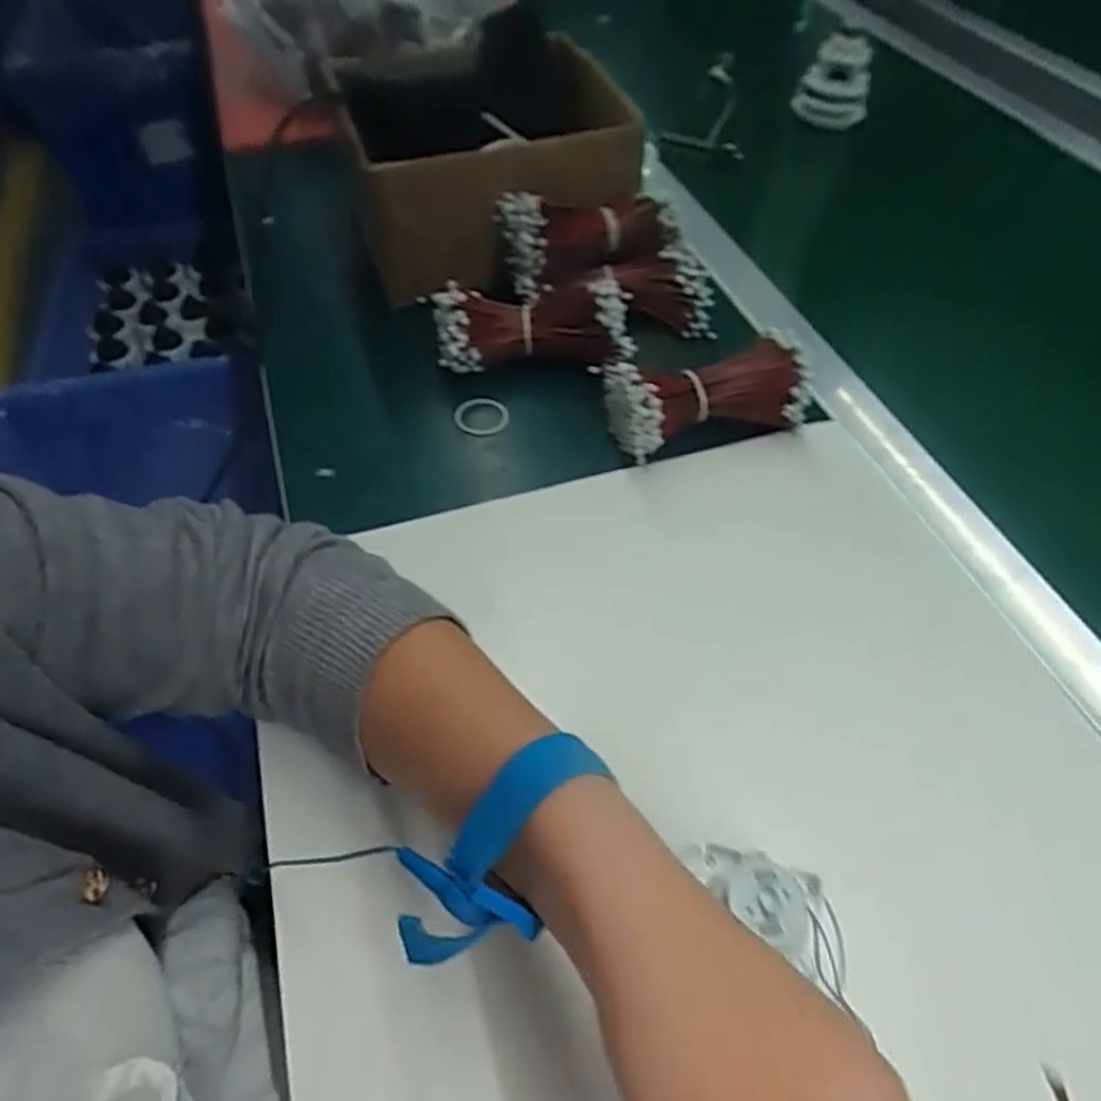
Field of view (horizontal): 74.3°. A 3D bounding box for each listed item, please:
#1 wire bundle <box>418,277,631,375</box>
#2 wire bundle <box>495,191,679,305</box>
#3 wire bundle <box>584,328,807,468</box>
[{"bbox_3d":[-0.014,-0.158,0.501,0.138,0.044,0.062,0,58,1],"label":"wire bundle"},{"bbox_3d":[0.029,-0.229,0.520,0.125,0.053,0.053,-14,58,-8],"label":"wire bundle"},{"bbox_3d":[0.097,-0.098,0.460,0.123,0.049,0.055,-12,58,-6],"label":"wire bundle"}]

